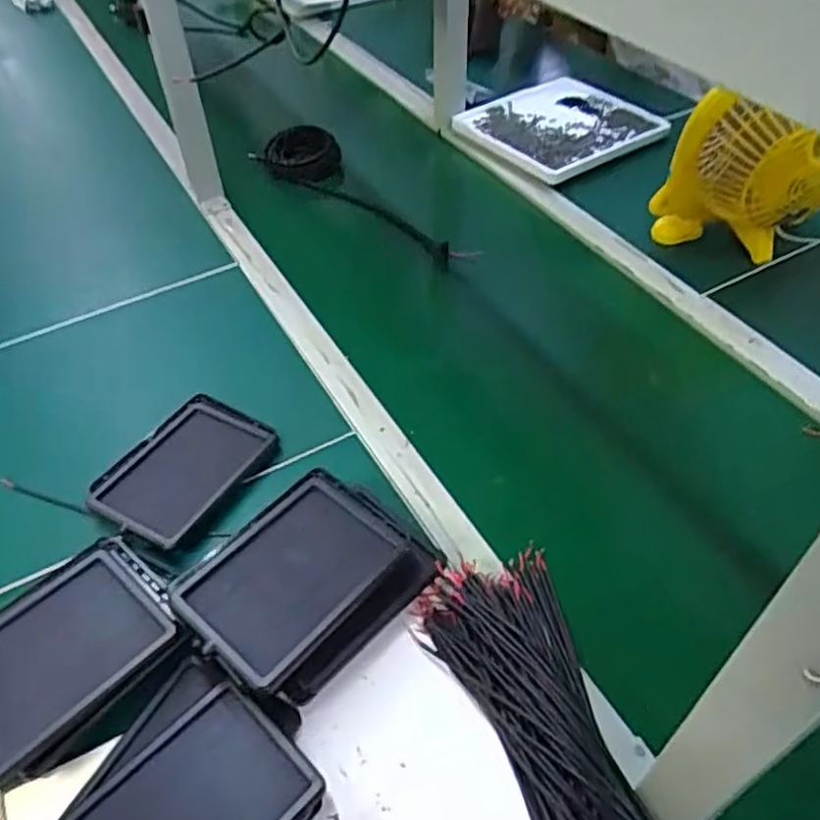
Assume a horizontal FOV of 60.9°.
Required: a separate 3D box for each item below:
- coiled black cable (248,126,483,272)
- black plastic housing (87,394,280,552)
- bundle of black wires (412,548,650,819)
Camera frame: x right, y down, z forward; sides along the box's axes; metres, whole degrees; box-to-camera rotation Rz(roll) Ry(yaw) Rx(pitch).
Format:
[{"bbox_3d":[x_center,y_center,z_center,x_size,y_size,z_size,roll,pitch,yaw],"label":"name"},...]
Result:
[{"bbox_3d":[-0.070,-0.350,1.158,0.394,0.118,0.042,29,49,-11],"label":"coiled black cable"},{"bbox_3d":[-0.233,0.062,0.724,0.129,0.023,0.171,26,53,23],"label":"black plastic housing"},{"bbox_3d":[0.124,0.264,0.510,0.123,0.049,0.379,-16,49,-13],"label":"bundle of black wires"}]

